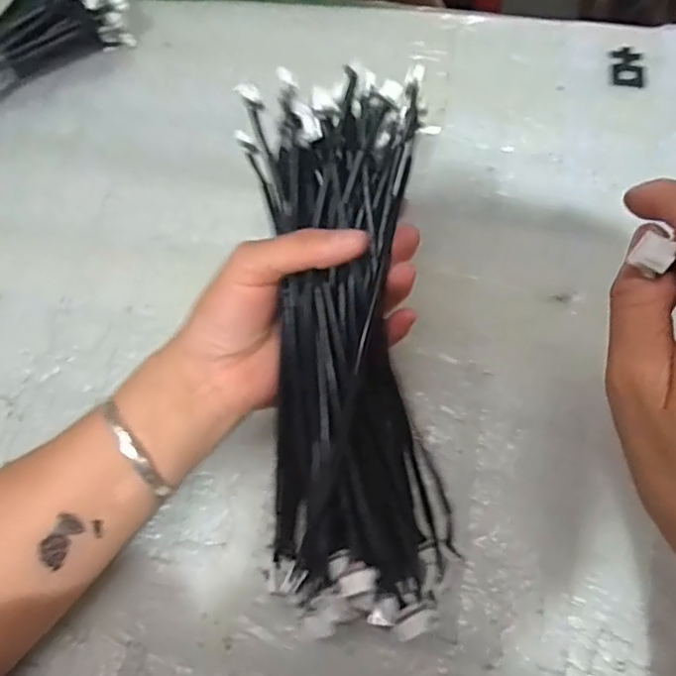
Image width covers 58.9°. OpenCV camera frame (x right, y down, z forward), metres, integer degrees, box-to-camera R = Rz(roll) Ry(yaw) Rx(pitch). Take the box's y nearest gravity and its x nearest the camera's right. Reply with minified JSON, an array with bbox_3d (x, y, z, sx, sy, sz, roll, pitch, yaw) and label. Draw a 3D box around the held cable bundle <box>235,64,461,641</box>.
[{"bbox_3d":[0.004,0.006,0.295,0.084,0.052,0.266,-5,85,-1],"label":"held cable bundle"}]

